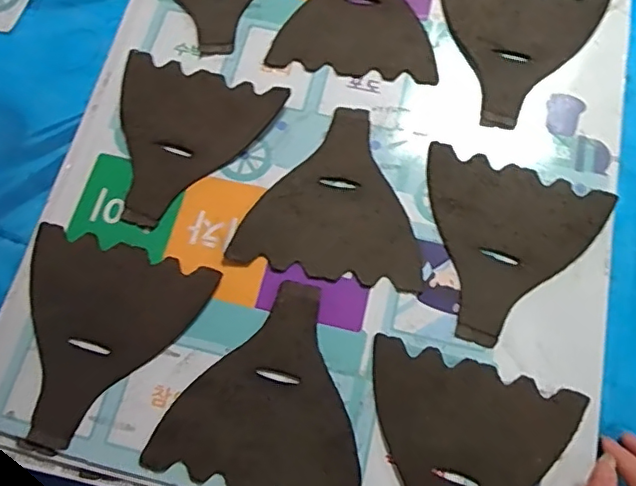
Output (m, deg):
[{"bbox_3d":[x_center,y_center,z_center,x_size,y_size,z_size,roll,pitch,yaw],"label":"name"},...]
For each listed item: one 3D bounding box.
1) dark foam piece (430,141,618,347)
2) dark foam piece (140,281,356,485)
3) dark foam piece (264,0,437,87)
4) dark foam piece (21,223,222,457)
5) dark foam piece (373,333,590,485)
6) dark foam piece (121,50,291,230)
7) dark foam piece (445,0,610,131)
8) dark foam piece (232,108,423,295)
[{"bbox_3d":[0.124,0.004,0.388,0.123,0.005,0.130,21,73,8],"label":"dark foam piece"},{"bbox_3d":[-0.025,0.091,0.354,0.124,0.004,0.129,15,72,6],"label":"dark foam piece"},{"bbox_3d":[0.035,-0.193,0.455,0.126,0.004,0.131,8,71,4],"label":"dark foam piece"},{"bbox_3d":[-0.148,0.064,0.363,0.121,0.005,0.134,17,72,7],"label":"dark foam piece"},{"bbox_3d":[0.085,0.136,0.338,0.125,0.004,0.127,15,72,6],"label":"dark foam piece"},{"bbox_3d":[-0.105,-0.074,0.412,0.121,0.006,0.131,19,72,7],"label":"dark foam piece"},{"bbox_3d":[0.150,-0.150,0.435,0.120,0.007,0.131,15,74,6],"label":"dark foam piece"},{"bbox_3d":[0.017,-0.037,0.400,0.127,0.004,0.129,11,71,5],"label":"dark foam piece"}]

